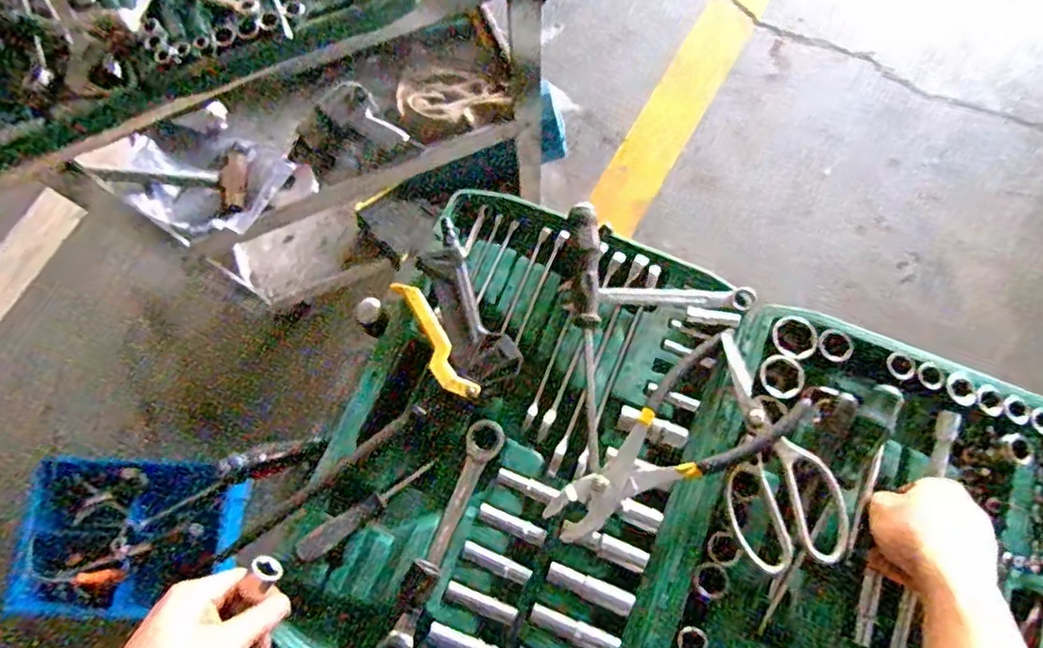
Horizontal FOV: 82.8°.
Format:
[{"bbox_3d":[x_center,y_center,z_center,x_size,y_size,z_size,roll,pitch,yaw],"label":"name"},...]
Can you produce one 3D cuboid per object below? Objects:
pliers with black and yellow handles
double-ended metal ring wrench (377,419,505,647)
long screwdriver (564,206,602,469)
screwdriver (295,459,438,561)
[{"bbox_3d":[0.130,0.111,0.532,0.239,0.037,0.110,-35,77,-8],"label":"pliers with black and yellow handles"},{"bbox_3d":[-0.073,0.197,0.532,0.033,0.008,0.230,21,76,6],"label":"double-ended metal ring wrench"},{"bbox_3d":[0.064,0.009,0.564,0.028,0.029,0.245,-2,85,1],"label":"long screwdriver"},{"bbox_3d":[-0.137,0.162,0.527,0.134,0.021,0.019,-37,77,-9],"label":"screwdriver"}]

